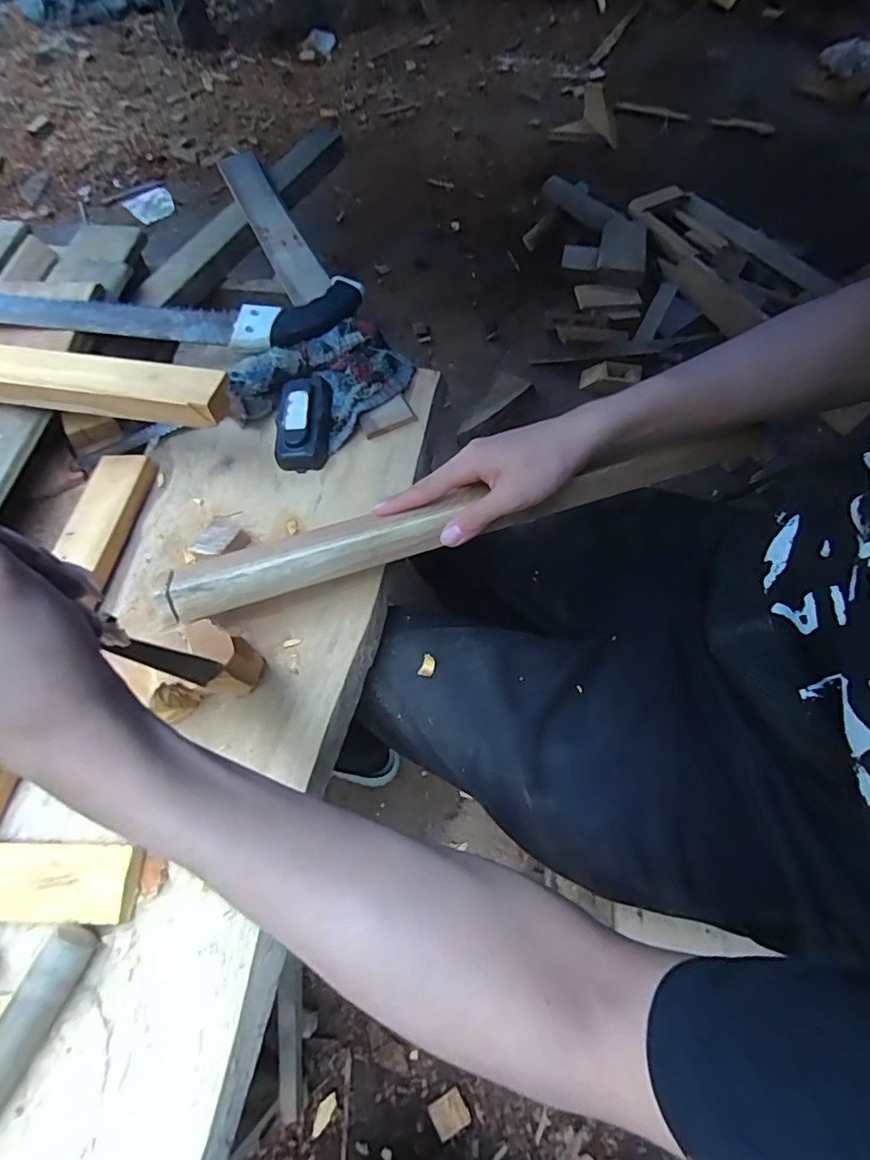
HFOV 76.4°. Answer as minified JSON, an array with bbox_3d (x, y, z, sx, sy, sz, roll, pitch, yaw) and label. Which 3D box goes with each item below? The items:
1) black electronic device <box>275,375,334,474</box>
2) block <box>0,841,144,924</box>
[{"bbox_3d":[-0.133,-0.164,0.566,0.052,0.028,0.105,1,63,0],"label":"black electronic device"},{"bbox_3d":[-0.260,0.205,0.376,0.115,0.011,0.047,1,63,0],"label":"block"}]

